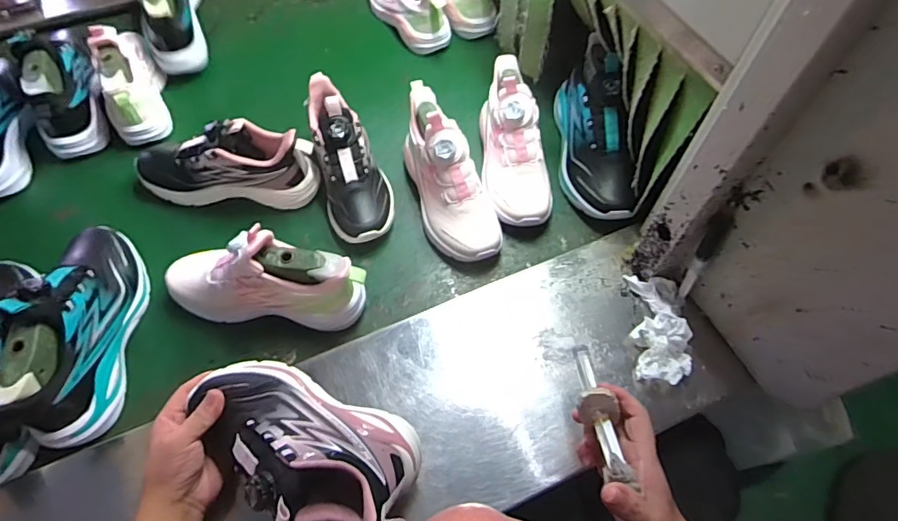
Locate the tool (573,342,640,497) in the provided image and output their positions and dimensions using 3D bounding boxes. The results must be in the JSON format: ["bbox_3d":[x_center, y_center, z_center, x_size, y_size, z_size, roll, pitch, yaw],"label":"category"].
[{"bbox_3d":[0.129,0.126,0.438,0.027,0.028,0.137,-1,39,-3],"label":"tool"}]

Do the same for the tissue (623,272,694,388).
[{"bbox_3d":[0.243,0.073,0.582,0.056,0.035,0.132,2,60,-1],"label":"tissue"}]

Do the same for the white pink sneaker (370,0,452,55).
[{"bbox_3d":[-0.077,-0.485,0.882,0.092,0.128,0.228,-21,63,-14],"label":"white pink sneaker"}]

